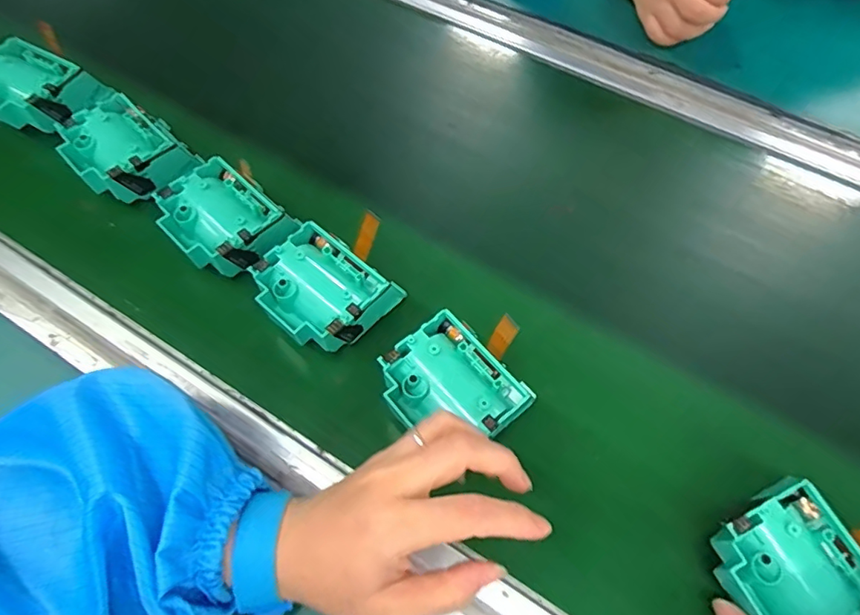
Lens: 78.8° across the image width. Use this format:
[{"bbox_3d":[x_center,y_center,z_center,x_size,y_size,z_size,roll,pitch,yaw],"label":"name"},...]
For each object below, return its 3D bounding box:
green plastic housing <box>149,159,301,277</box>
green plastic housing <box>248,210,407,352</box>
[{"bbox_3d":[-0.143,-0.062,0.368,0.080,0.029,0.071,40,65,20],"label":"green plastic housing"},{"bbox_3d":[-0.065,-0.016,0.344,0.078,0.035,0.085,36,64,18],"label":"green plastic housing"}]

